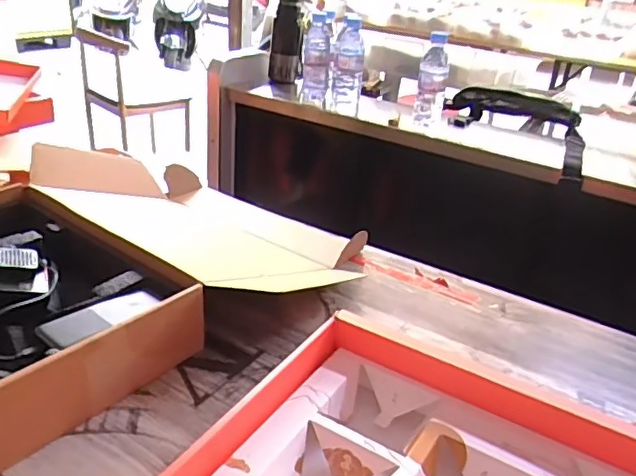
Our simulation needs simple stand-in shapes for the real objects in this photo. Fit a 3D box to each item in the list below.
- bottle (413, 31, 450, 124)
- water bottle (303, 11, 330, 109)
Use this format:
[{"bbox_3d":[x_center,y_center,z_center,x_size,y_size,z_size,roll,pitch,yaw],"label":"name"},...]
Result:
[{"bbox_3d":[0.225,-0.304,1.129,0.056,0.183,0.053,7,28,5],"label":"bottle"},{"bbox_3d":[-0.006,-0.400,1.302,0.057,0.168,0.069,-2,29,-11],"label":"water bottle"}]

